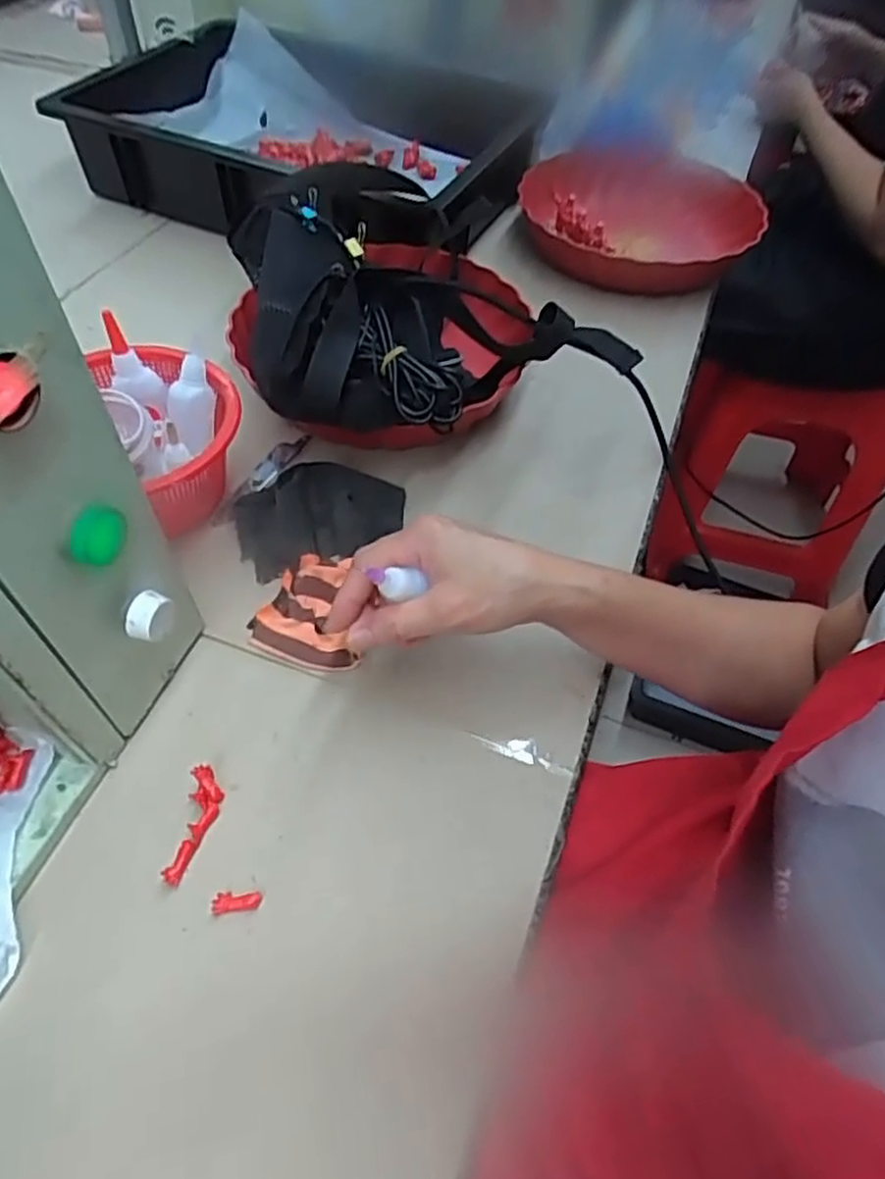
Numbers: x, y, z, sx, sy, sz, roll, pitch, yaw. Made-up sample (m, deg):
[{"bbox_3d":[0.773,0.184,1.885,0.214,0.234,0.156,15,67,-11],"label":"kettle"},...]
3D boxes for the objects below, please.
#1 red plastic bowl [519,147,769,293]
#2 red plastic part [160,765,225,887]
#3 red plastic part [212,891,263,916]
[{"bbox_3d":[0.203,-0.384,0.757,0.237,0.055,0.228,34,59,21],"label":"red plastic bowl"},{"bbox_3d":[-0.133,0.125,0.385,0.018,0.015,0.060,7,53,3],"label":"red plastic part"},{"bbox_3d":[-0.105,0.159,0.365,0.025,0.008,0.010,-3,53,-8],"label":"red plastic part"}]

